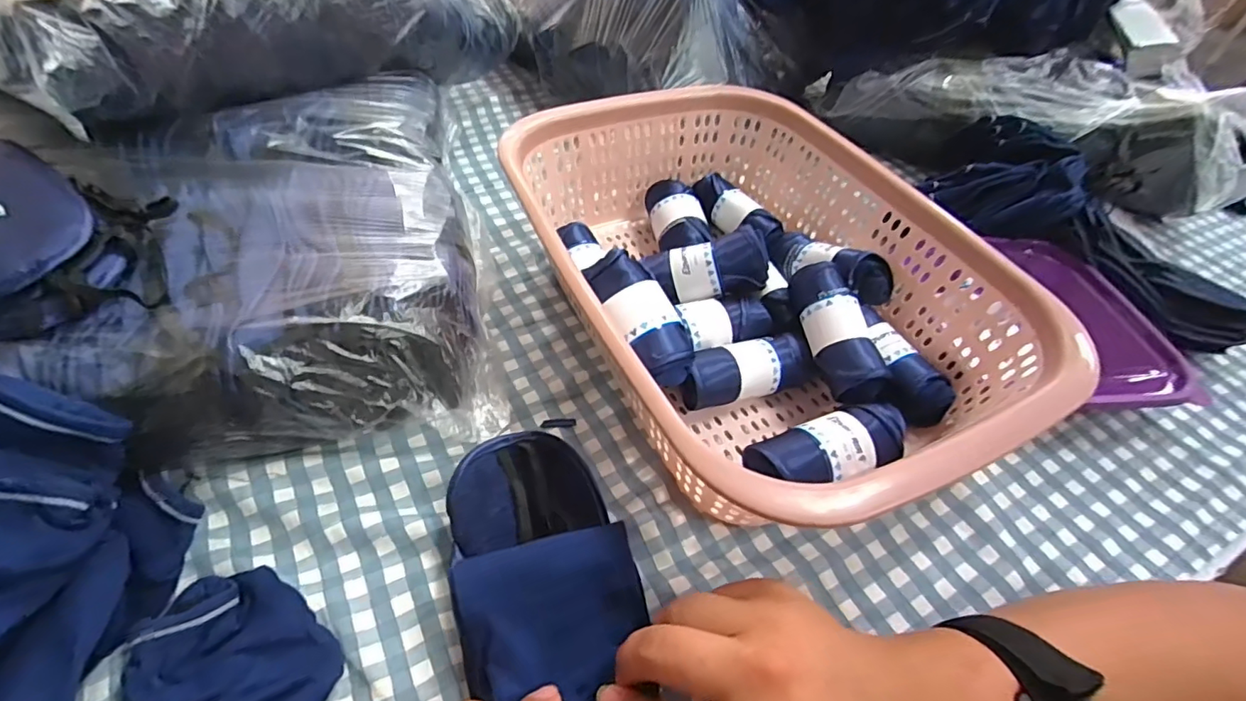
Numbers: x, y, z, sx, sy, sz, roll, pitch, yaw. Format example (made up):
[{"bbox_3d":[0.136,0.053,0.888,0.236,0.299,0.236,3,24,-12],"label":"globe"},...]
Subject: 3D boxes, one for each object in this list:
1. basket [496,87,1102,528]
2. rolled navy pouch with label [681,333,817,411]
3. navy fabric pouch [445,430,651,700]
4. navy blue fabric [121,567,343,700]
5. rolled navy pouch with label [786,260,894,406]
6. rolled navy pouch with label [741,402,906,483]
[{"bbox_3d":[0.085,-0.047,0.402,0.266,0.106,0.353,-19,54,-20],"label":"basket"},{"bbox_3d":[0.084,0.011,0.388,0.094,0.034,0.039,-11,52,-15],"label":"rolled navy pouch with label"},{"bbox_3d":[-0.040,0.118,0.284,0.088,0.039,0.168,-12,52,-16],"label":"navy fabric pouch"},{"bbox_3d":[-0.199,0.170,0.241,0.087,0.023,0.139,22,51,12],"label":"navy blue fabric"},{"bbox_3d":[0.149,-0.014,0.383,0.039,0.037,0.101,-9,65,-14],"label":"rolled navy pouch with label"},{"bbox_3d":[0.126,0.062,0.341,0.096,0.034,0.039,-10,52,-14],"label":"rolled navy pouch with label"}]

